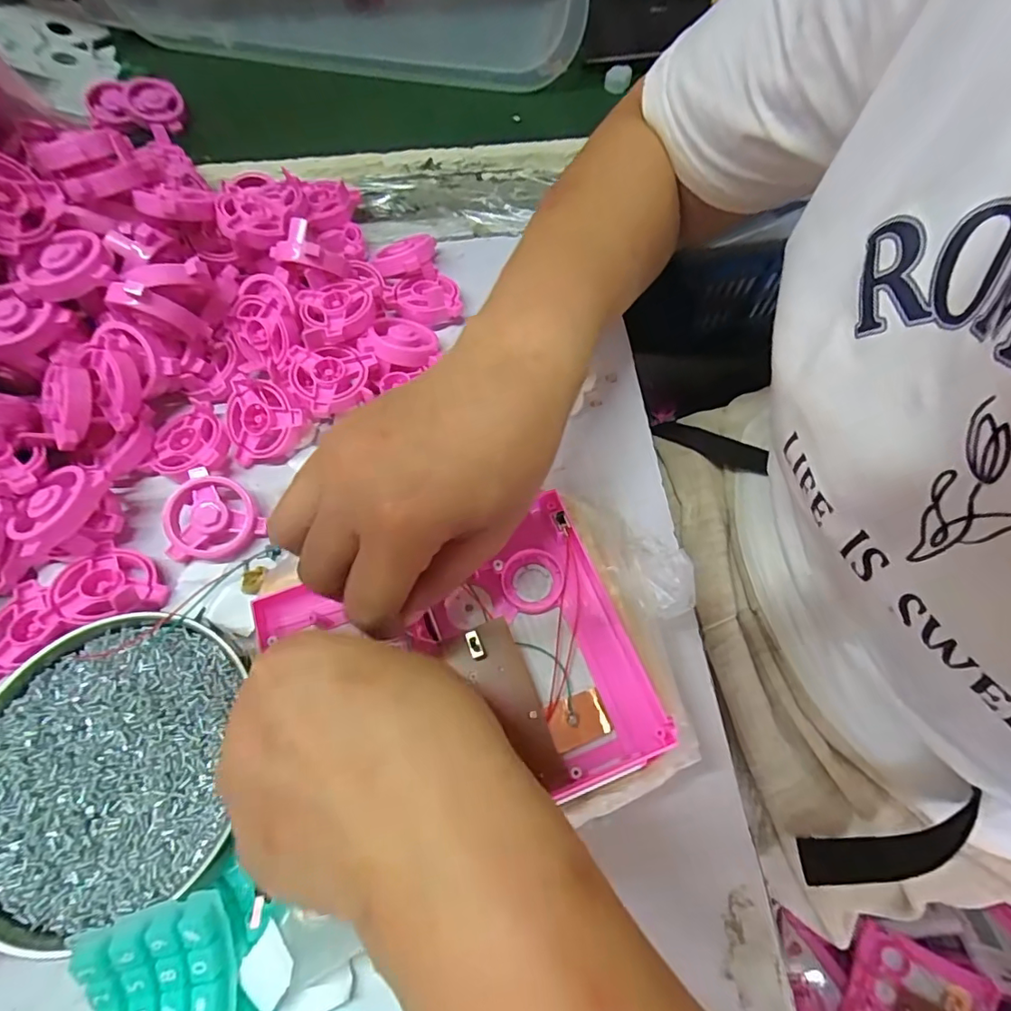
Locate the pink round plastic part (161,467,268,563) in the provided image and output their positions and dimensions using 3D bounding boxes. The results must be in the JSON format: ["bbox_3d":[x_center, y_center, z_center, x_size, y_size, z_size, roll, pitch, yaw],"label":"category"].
[{"bbox_3d":[-0.174,0.010,0.310,0.052,0.020,0.052,3,79,-15],"label":"pink round plastic part"}]

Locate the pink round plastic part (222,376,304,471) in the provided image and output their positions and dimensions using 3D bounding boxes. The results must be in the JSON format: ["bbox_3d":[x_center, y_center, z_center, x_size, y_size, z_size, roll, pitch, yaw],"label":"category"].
[{"bbox_3d":[-0.157,-0.054,0.335,0.053,0.016,0.052,-44,87,15],"label":"pink round plastic part"}]

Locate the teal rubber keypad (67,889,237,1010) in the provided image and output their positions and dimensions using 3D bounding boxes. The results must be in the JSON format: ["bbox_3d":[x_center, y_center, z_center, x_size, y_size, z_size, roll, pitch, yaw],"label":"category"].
[{"bbox_3d":[-0.137,0.184,0.205,0.053,0.010,0.046,-16,82,-8],"label":"teal rubber keypad"}]

